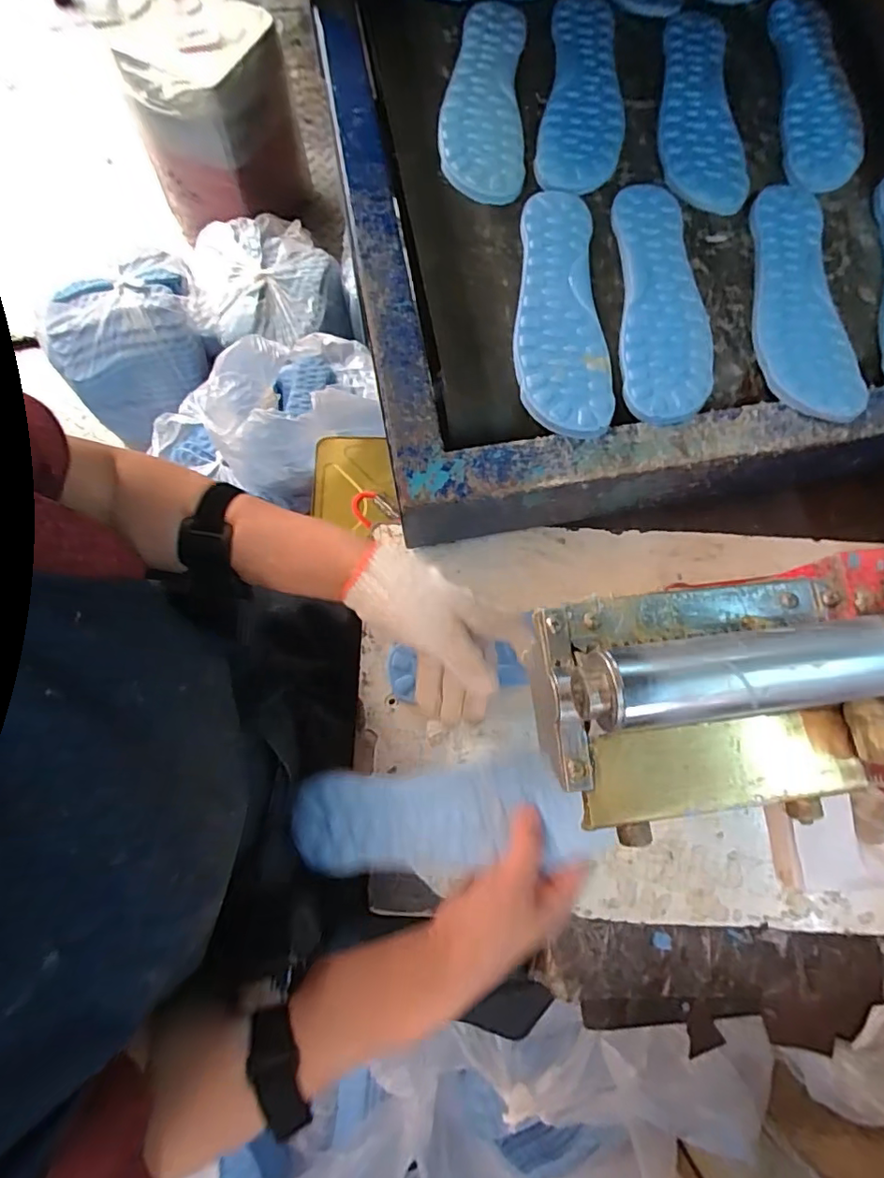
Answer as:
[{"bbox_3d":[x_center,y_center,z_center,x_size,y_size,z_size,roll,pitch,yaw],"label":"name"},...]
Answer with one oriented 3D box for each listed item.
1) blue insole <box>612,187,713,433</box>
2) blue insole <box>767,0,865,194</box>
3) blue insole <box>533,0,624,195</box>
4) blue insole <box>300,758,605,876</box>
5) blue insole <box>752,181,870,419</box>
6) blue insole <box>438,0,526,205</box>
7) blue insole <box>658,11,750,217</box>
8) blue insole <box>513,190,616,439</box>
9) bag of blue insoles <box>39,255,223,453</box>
[{"bbox_3d":[0.196,-0.256,0.470,0.080,0.013,0.244,3,77,-1],"label":"blue insole"},{"bbox_3d":[0.381,-0.501,0.545,0.086,0.013,0.248,4,77,0],"label":"blue insole"},{"bbox_3d":[0.140,-0.487,0.529,0.077,0.013,0.250,8,77,1],"label":"blue insole"},{"bbox_3d":[-0.005,0.159,0.373,0.211,0.026,0.063,-8,77,10],"label":"blue insole"},{"bbox_3d":[0.317,-0.260,0.476,0.076,0.021,0.242,4,77,0],"label":"blue insole"},{"bbox_3d":[0.040,-0.473,0.513,0.078,0.007,0.223,2,77,-1],"label":"blue insole"},{"bbox_3d":[0.254,-0.487,0.539,0.080,0.018,0.261,2,77,-1],"label":"blue insole"},{"bbox_3d":[0.100,-0.243,0.463,0.077,0.012,0.240,-1,77,-2],"label":"blue insole"},{"bbox_3d":[-0.593,-0.479,1.050,0.285,0.133,0.279,-29,79,-7],"label":"bag of blue insoles"}]

